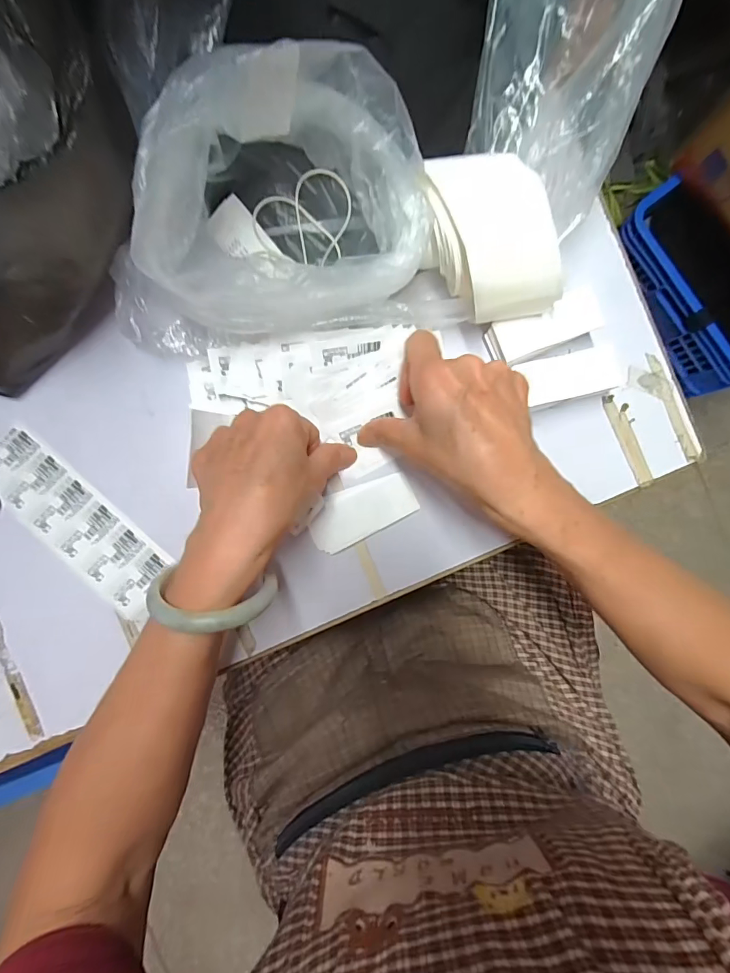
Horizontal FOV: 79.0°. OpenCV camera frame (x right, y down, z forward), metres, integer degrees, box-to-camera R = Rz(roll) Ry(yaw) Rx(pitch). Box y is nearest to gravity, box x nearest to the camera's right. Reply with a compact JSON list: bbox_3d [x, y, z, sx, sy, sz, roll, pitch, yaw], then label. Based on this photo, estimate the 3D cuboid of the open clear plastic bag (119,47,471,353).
[{"bbox_3d":[-0.040,-0.160,0.265,0.162,0.112,0.110,-13,89,-4],"label":"open clear plastic bag"}]

